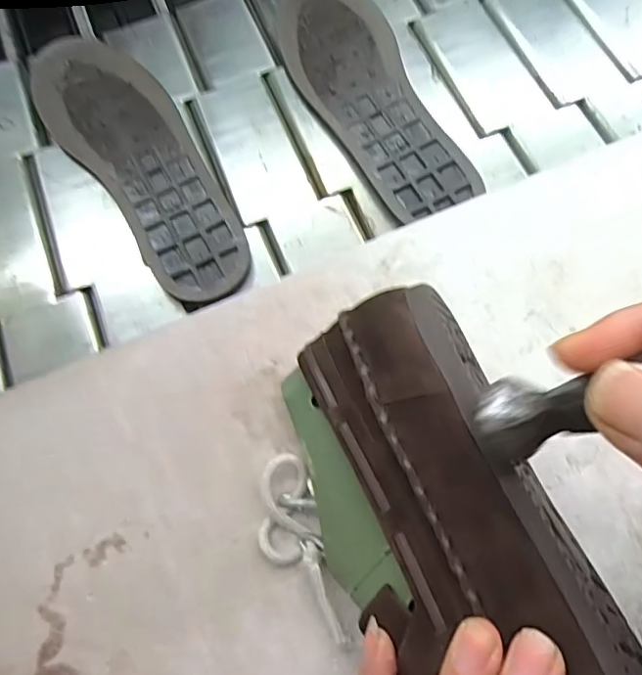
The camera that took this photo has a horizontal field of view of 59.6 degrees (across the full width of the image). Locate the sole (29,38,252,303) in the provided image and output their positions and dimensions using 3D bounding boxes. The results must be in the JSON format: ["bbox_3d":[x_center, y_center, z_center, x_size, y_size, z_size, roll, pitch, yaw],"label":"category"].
[{"bbox_3d":[-0.133,-0.135,0.414,0.083,0.010,0.266,-35,72,-11],"label":"sole"}]

